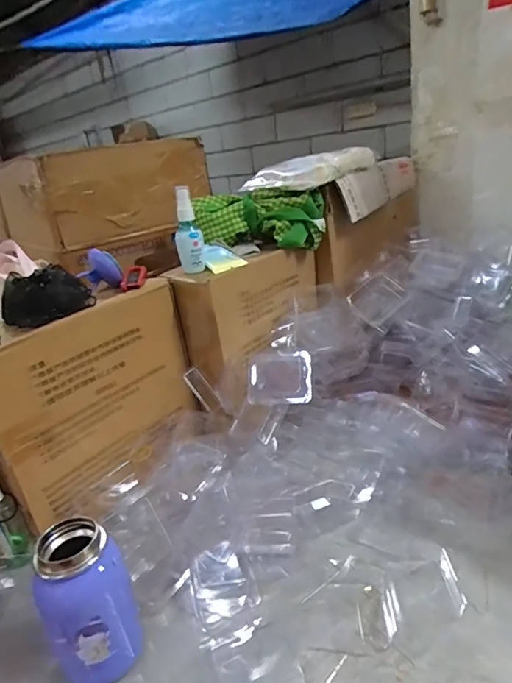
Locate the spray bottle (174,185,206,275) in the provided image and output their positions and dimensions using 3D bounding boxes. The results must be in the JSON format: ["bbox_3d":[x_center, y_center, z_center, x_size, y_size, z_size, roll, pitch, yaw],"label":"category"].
[{"bbox_3d":[-0.098,-0.158,0.660,0.038,0.119,0.028,-11,22,-7],"label":"spray bottle"}]

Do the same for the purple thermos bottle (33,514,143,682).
[{"bbox_3d":[-0.149,0.235,0.405,0.075,0.142,0.061,-18,24,-26],"label":"purple thermos bottle"}]

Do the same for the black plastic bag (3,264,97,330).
[{"bbox_3d":[-0.262,-0.059,0.565,0.072,0.056,0.099,14,31,43],"label":"black plastic bag"}]

